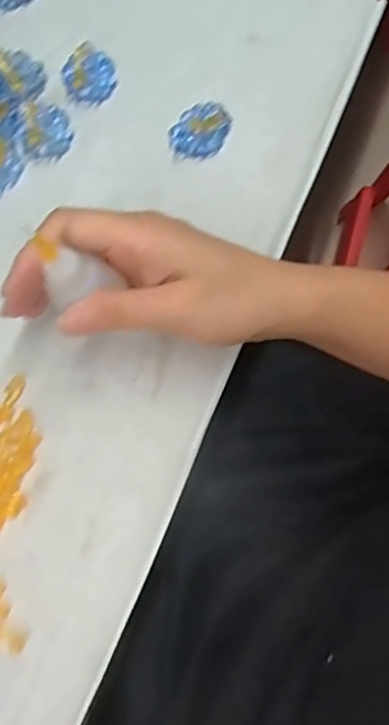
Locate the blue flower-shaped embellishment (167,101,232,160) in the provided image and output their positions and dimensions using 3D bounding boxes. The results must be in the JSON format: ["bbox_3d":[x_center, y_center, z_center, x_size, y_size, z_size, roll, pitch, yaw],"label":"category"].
[{"bbox_3d":[0.003,-0.134,0.317,0.031,0.006,0.037,21,77,6],"label":"blue flower-shaped embellishment"}]

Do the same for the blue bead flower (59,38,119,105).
[{"bbox_3d":[-0.063,-0.173,0.330,0.031,0.005,0.041,-13,76,-3],"label":"blue bead flower"}]

